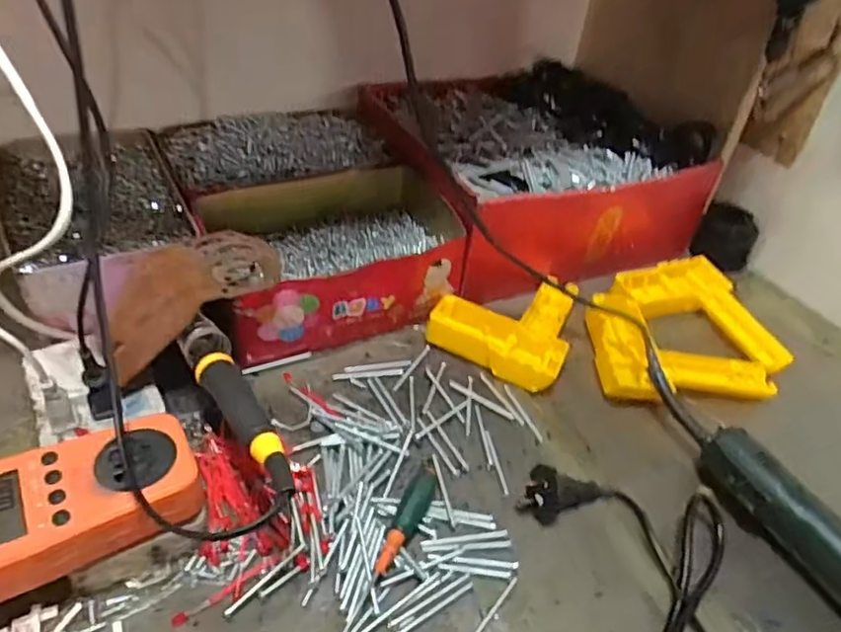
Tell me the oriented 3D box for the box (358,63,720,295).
[{"bbox_3d":[0.116,-0.167,0.681,0.296,0.112,0.283,-14,44,-24],"label":"box"}]

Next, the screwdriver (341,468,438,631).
[{"bbox_3d":[-0.023,0.151,0.368,0.015,0.020,0.150,19,41,14],"label":"screwdriver"}]

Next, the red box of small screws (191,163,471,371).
[{"bbox_3d":[-0.066,-0.056,0.565,0.220,0.081,0.156,-14,44,-23],"label":"red box of small screws"}]

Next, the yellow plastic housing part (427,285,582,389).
[{"bbox_3d":[0.085,-0.003,0.567,0.115,0.026,0.143,21,41,17],"label":"yellow plastic housing part"}]

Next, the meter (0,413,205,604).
[{"bbox_3d":[-0.186,0.102,0.333,0.125,0.028,0.074,-18,47,-29],"label":"meter"}]

